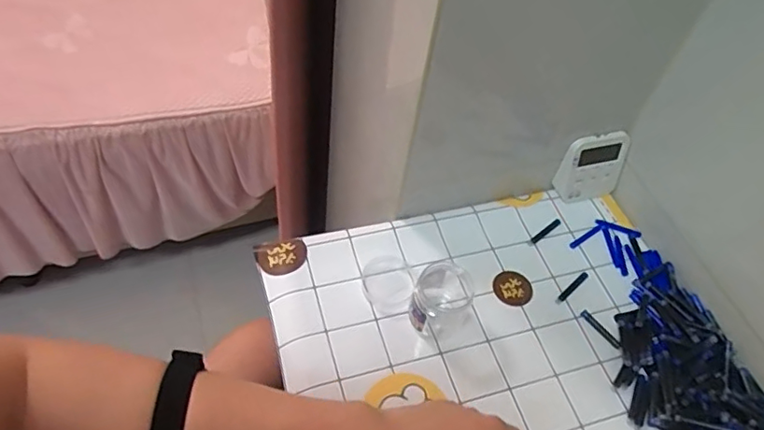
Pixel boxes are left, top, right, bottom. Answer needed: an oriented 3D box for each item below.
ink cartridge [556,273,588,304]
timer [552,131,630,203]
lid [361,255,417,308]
[{"bbox_3d":[0.195,0.074,0.573,0.052,0.004,0.007,-35,64,-26],"label":"ink cartridge"},{"bbox_3d":[0.236,-0.054,0.631,0.079,0.082,0.021,-12,39,-12],"label":"timer"},{"bbox_3d":[0.007,0.066,0.559,0.049,0.008,0.058,17,52,5],"label":"lid"}]

